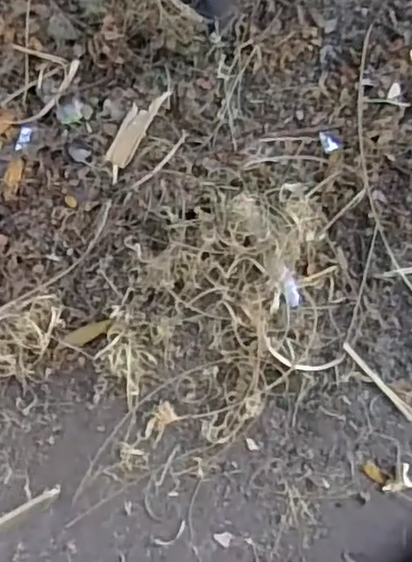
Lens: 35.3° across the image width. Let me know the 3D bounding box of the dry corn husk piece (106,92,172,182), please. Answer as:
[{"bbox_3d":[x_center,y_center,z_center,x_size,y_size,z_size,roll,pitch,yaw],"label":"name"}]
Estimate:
[{"bbox_3d":[-0.090,-0.181,0.784,0.032,0.008,0.126,30,84,9],"label":"dry corn husk piece"}]

